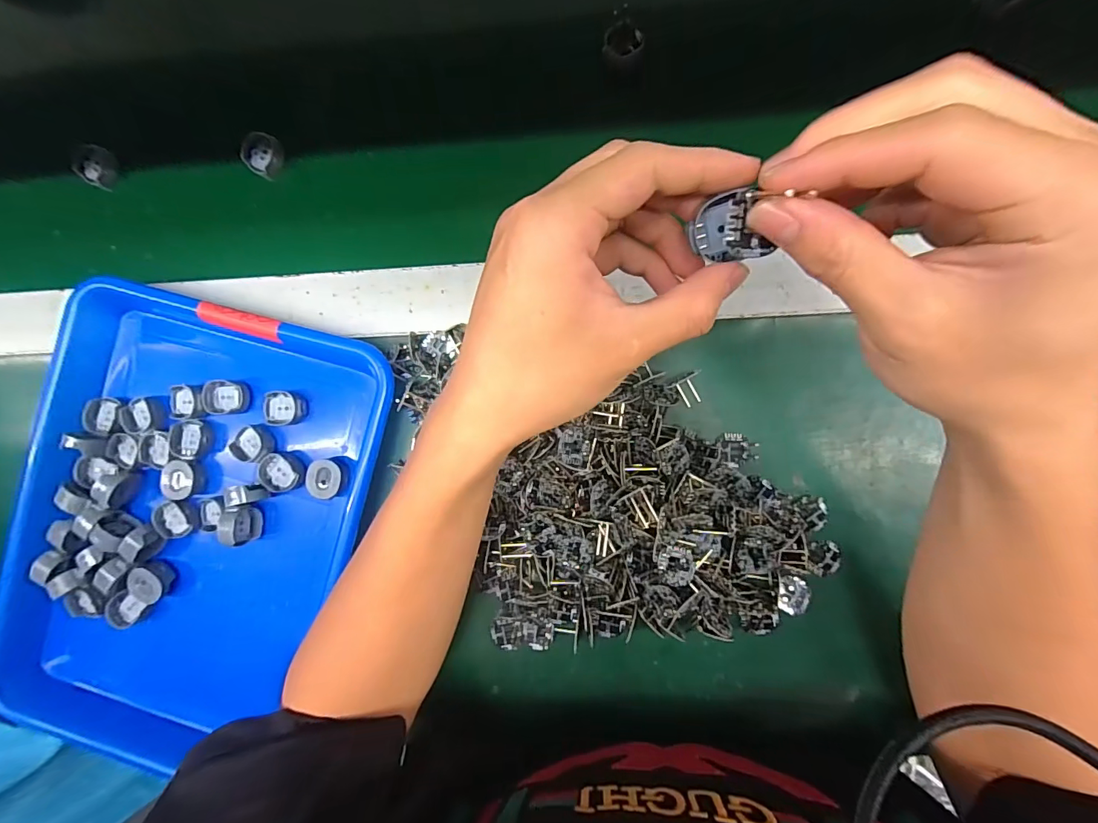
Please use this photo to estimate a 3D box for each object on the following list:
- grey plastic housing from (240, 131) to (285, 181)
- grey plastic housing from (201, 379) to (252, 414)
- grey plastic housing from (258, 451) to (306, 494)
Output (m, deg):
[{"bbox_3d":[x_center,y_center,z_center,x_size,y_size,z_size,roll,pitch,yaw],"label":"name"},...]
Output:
[{"bbox_3d":[-0.220,-0.196,0.354,0.025,0.016,0.029,18,91,6],"label":"grey plastic housing"},{"bbox_3d":[-0.234,-0.011,0.336,0.028,0.010,0.024,1,90,6],"label":"grey plastic housing"},{"bbox_3d":[-0.191,0.043,0.333,0.027,0.011,0.028,0,90,6],"label":"grey plastic housing"}]

